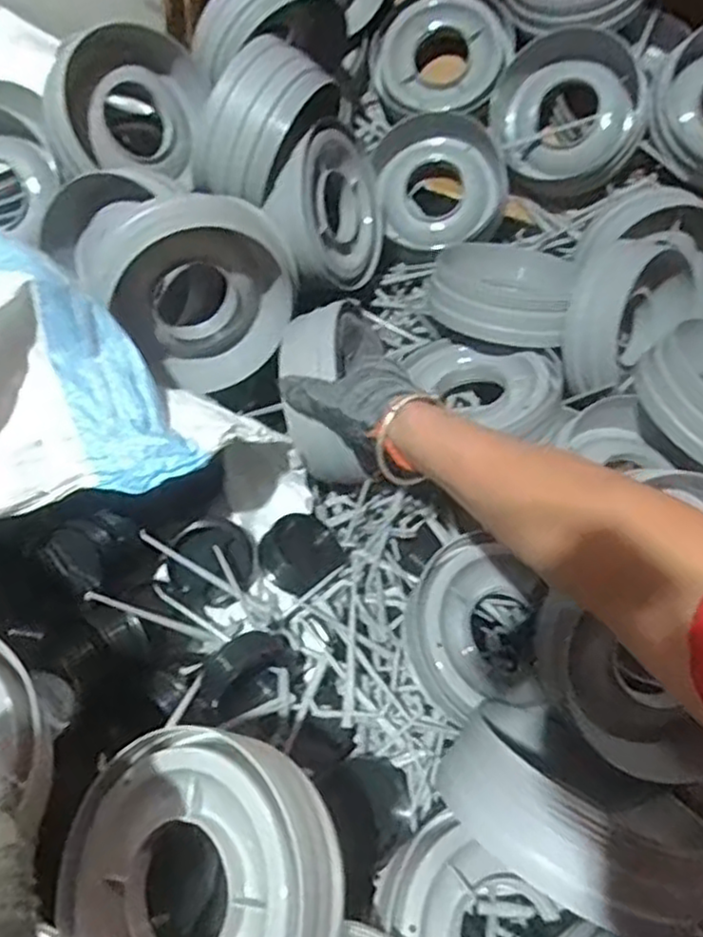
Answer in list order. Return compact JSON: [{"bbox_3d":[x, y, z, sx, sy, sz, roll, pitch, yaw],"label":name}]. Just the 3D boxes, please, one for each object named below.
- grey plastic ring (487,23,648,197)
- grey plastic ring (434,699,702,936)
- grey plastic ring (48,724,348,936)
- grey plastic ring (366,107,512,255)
[{"bbox_3d":[0.234,-0.384,0.773,0.161,0.164,0.060,23,28,14],"label":"grey plastic ring"},{"bbox_3d":[0.139,0.207,0.443,0.150,0.157,0.062,29,90,30],"label":"grey plastic ring"},{"bbox_3d":[-0.094,0.229,0.394,0.176,0.048,0.176,-11,65,25],"label":"grey plastic ring"},{"bbox_3d":[0.108,-0.326,0.833,0.169,0.166,0.060,-3,38,-5],"label":"grey plastic ring"}]

